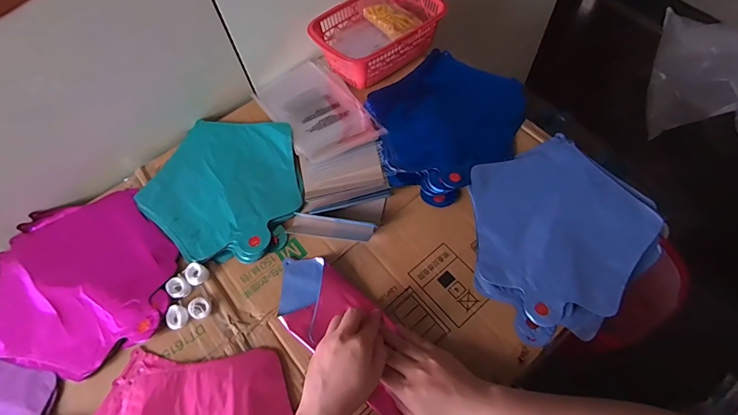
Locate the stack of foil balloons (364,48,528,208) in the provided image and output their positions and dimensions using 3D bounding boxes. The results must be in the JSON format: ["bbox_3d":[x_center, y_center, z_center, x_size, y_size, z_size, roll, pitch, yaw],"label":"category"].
[{"bbox_3d":[0.111,-0.139,0.594,0.244,0.025,0.223,-35,66,-15],"label":"stack of foil balloons"}]

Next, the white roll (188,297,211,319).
[{"bbox_3d":[-0.210,0.125,0.480,0.025,0.012,0.025,-1,62,2],"label":"white roll"}]

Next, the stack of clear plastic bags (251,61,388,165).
[{"bbox_3d":[-0.088,-0.161,0.634,0.133,0.033,0.223,-32,65,-14],"label":"stack of clear plastic bags"}]

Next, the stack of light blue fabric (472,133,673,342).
[{"bbox_3d":[0.242,0.027,0.507,0.253,0.015,0.227,-35,66,-15],"label":"stack of light blue fabric"}]

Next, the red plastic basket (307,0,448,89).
[{"bbox_3d":[0.012,-0.300,0.657,0.222,0.064,0.148,-35,66,-15],"label":"red plastic basket"}]

